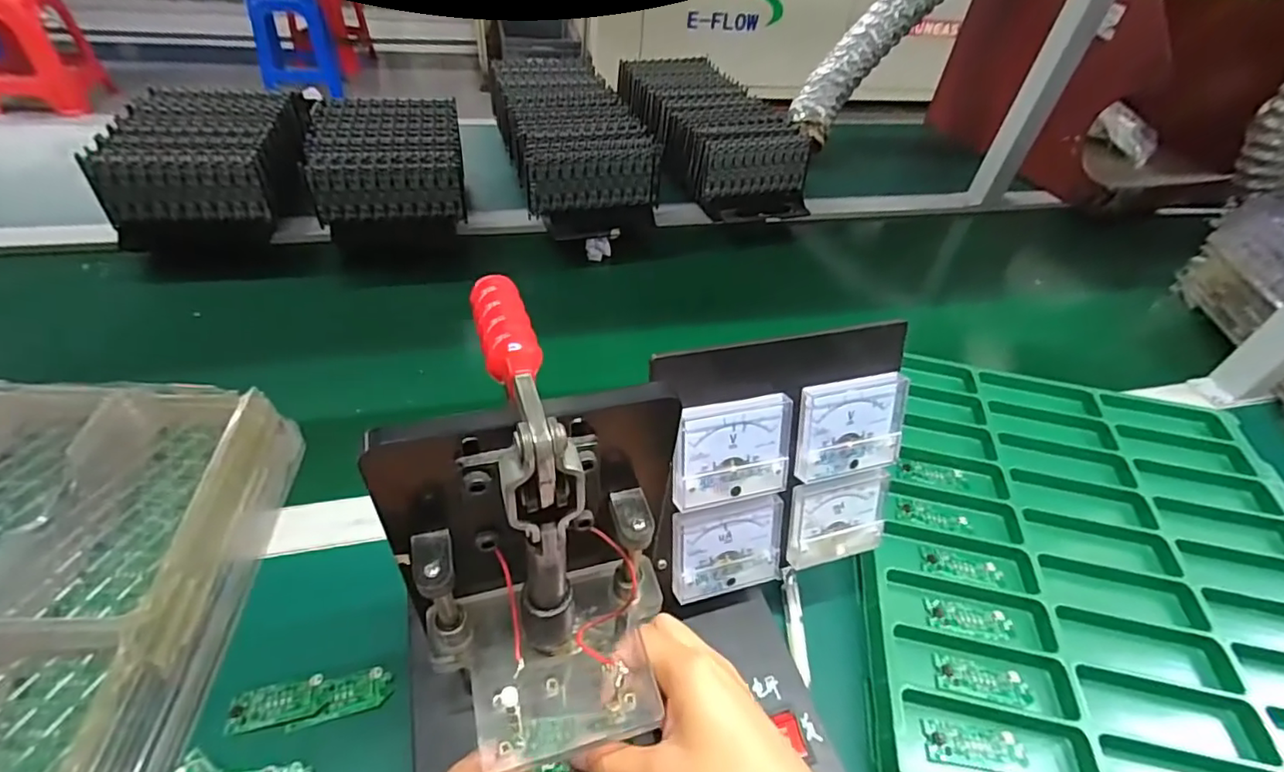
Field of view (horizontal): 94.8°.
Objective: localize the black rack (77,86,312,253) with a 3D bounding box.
[{"bbox_3d":[-0.519,-0.275,0.727,0.182,0.103,0.217,-6,46,-14],"label":"black rack"}]

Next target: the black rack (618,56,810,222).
[{"bbox_3d":[0.101,-0.402,0.929,0.172,0.091,0.393,-11,47,-18],"label":"black rack"}]

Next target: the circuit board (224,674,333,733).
[{"bbox_3d":[-0.219,0.192,0.357,0.057,0.006,0.023,-11,51,-8],"label":"circuit board"}]

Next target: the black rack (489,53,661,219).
[{"bbox_3d":[-0.112,-0.378,0.868,0.174,0.075,0.361,-10,47,-17],"label":"black rack"}]

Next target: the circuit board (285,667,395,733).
[{"bbox_3d":[-0.186,0.192,0.365,0.057,0.011,0.023,-8,46,-15],"label":"circuit board"}]

